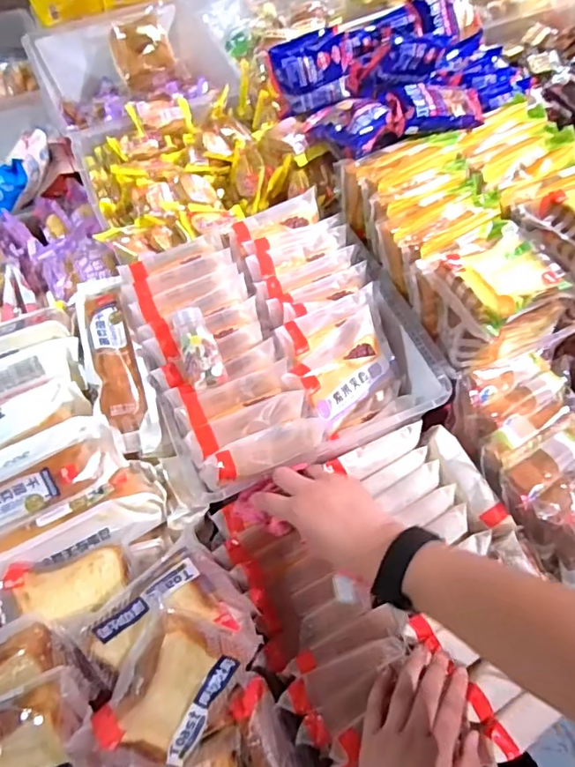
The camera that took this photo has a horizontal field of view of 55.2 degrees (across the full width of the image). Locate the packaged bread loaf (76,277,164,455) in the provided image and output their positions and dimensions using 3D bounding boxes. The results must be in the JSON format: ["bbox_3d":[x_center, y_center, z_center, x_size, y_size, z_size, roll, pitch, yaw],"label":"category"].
[{"bbox_3d":[-0.202,-0.034,0.638,0.066,0.044,0.253,-18,62,-10],"label":"packaged bread loaf"}]

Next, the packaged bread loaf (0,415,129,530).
[{"bbox_3d":[-0.296,0.106,0.549,0.257,0.043,0.086,-20,63,-10],"label":"packaged bread loaf"}]

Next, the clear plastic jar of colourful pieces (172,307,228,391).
[{"bbox_3d":[-0.096,-0.040,0.592,0.040,0.029,0.090,-20,79,-11],"label":"clear plastic jar of colourful pieces"}]

